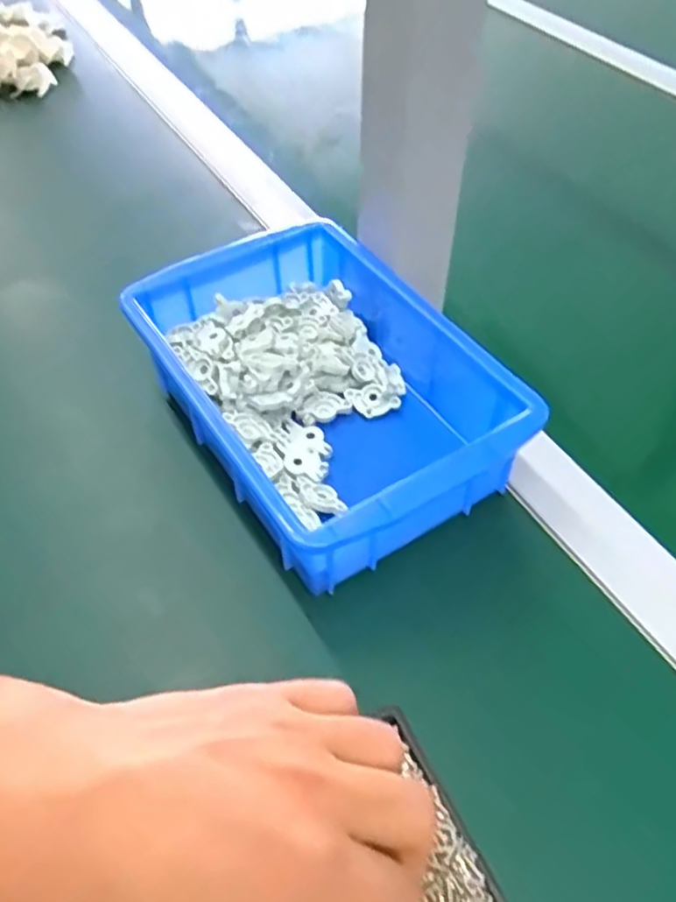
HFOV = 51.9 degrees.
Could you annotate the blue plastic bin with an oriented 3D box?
[{"bbox_3d":[-0.005,-0.031,0.367,0.136,0.066,0.195,-28,55,-22],"label":"blue plastic bin"}]

